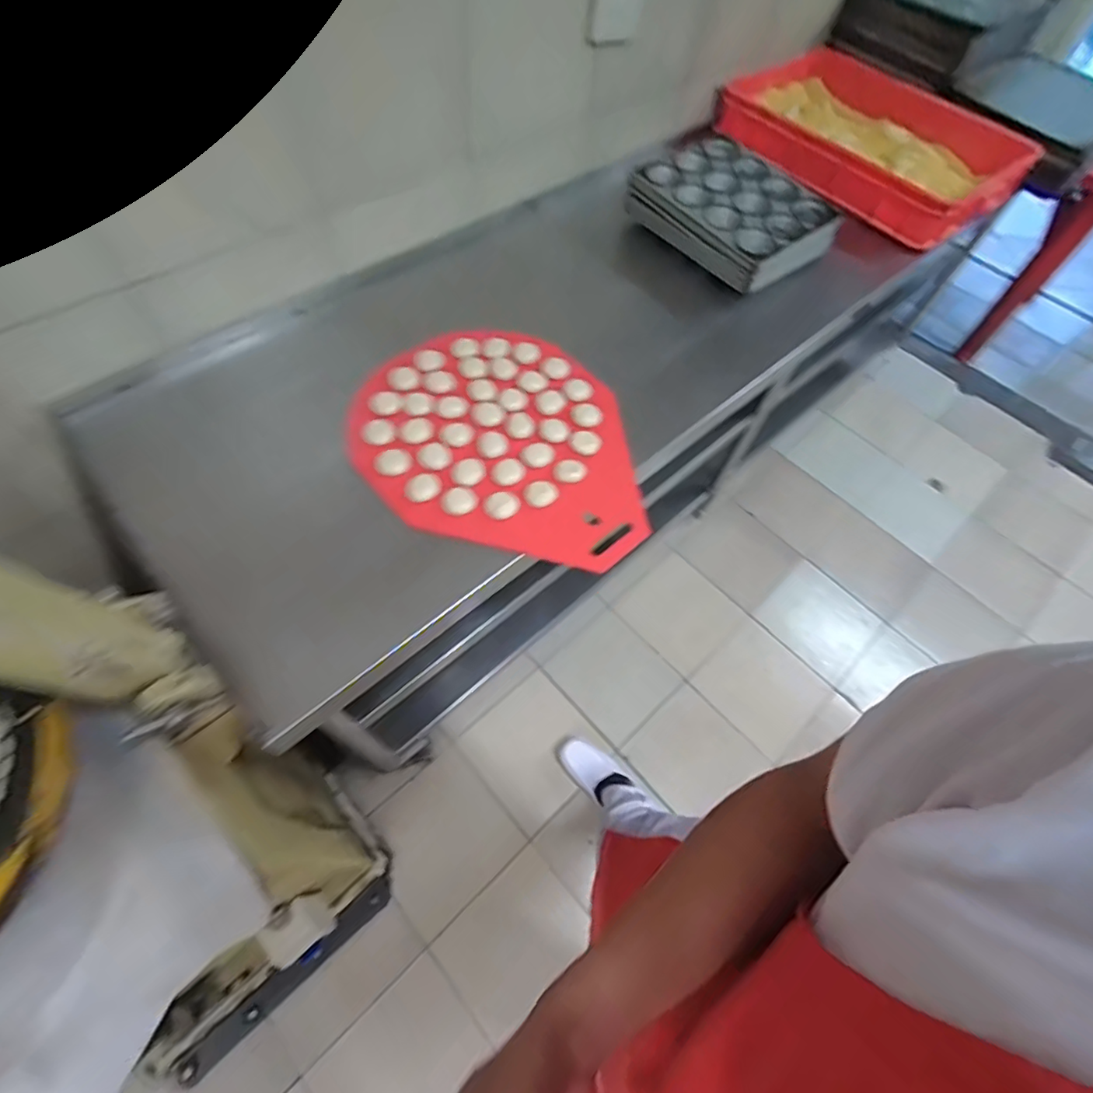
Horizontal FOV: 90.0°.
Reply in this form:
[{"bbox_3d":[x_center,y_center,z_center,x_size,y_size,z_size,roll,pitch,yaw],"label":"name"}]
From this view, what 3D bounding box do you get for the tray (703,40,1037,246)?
[{"bbox_3d":[0.725,-0.961,1.275,0.459,0.122,0.642,-30,68,-18],"label":"tray"}]

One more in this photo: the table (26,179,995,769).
[{"bbox_3d":[-0.026,-0.226,1.283,1.511,0.746,0.595,-37,70,-20],"label":"table"}]

